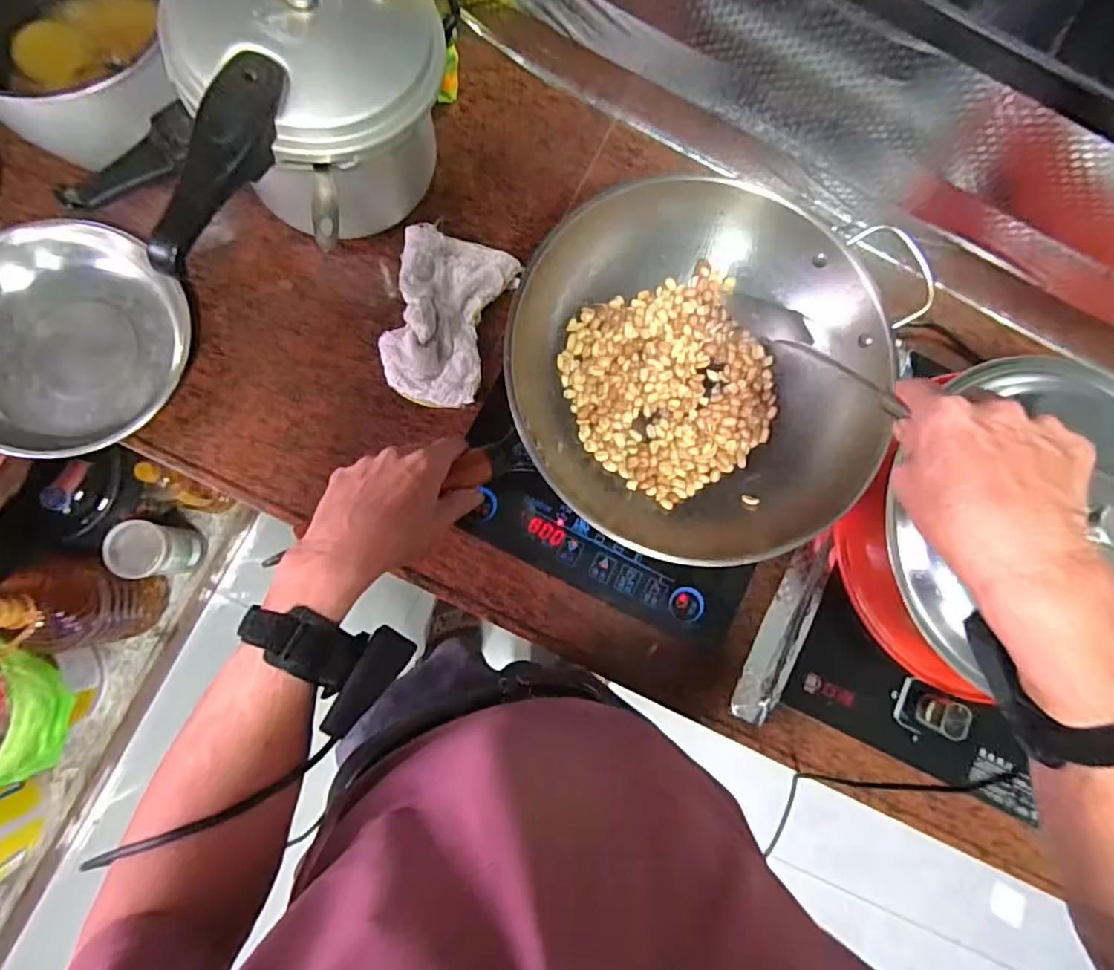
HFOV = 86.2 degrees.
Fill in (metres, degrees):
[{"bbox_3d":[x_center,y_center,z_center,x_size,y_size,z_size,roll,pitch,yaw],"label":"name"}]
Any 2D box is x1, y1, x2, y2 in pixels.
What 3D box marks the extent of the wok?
[{"bbox_3d":[0.124,-0.113,0.571,0.321,0.104,0.320,19,81,-3],"label":"wok"}]

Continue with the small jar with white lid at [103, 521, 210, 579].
[{"bbox_3d":[-0.777,0.129,1.174,0.104,0.195,0.099,1,83,-6],"label":"small jar with white lid"}]

